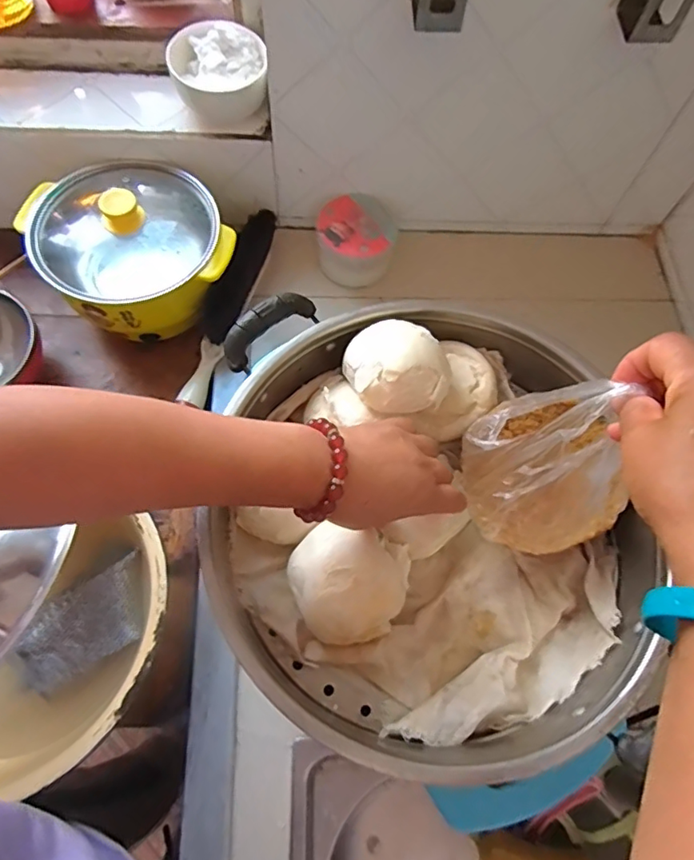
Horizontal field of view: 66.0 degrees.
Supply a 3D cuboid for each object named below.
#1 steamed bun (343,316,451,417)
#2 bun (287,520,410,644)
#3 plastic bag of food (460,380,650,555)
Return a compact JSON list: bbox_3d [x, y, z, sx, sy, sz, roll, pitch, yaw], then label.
[{"bbox_3d":[0.039,-0.047,0.430,0.087,0.065,0.082,1,67,-3],"label":"steamed bun"},{"bbox_3d":[0.001,0.116,0.401,0.087,0.050,0.079,8,67,0],"label":"bun"},{"bbox_3d":[0.139,0.028,0.355,0.118,0.153,0.076,36,70,12],"label":"plastic bag of food"}]

